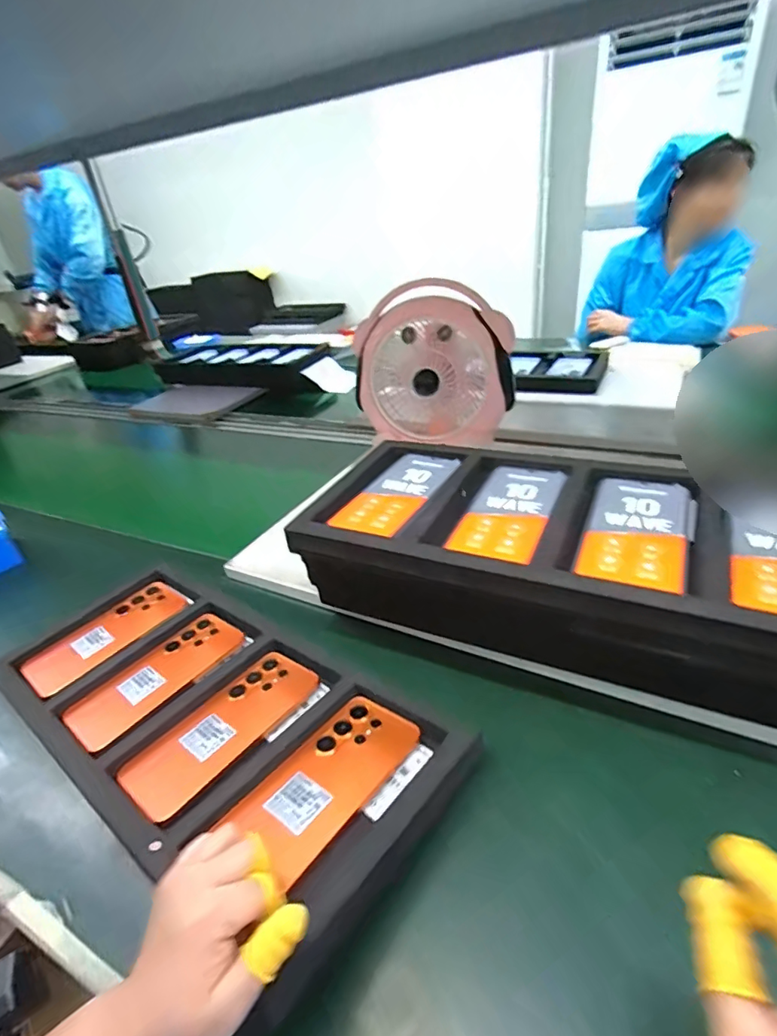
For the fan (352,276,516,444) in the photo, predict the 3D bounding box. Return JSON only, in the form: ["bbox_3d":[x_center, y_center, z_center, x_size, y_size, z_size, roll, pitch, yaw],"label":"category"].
[{"bbox_3d":[0.071,-0.234,0.814,0.251,0.244,0.089,10,36,25],"label":"fan"}]

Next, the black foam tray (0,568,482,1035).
[{"bbox_3d":[-0.179,0.174,0.463,0.482,0.033,0.208,12,36,33],"label":"black foam tray"}]

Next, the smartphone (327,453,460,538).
[{"bbox_3d":[0.011,-0.030,0.544,0.076,0.007,0.171,12,37,28],"label":"smartphone"}]

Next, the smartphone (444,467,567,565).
[{"bbox_3d":[0.118,-0.009,0.488,0.076,0.005,0.165,11,36,26],"label":"smartphone"}]

